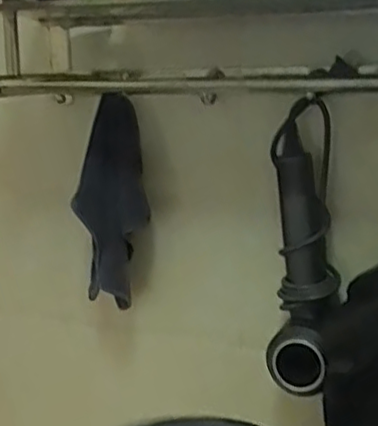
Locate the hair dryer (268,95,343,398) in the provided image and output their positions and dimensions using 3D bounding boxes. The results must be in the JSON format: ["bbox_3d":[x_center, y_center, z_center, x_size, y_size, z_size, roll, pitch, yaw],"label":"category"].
[{"bbox_3d":[0.119,0.033,0.709,0.069,0.270,0.113,1,11,12],"label":"hair dryer"}]

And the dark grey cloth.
[{"bbox_3d":[-0.087,-0.012,0.777,0.079,0.218,0.045,-2,11,-3],"label":"dark grey cloth"}]

